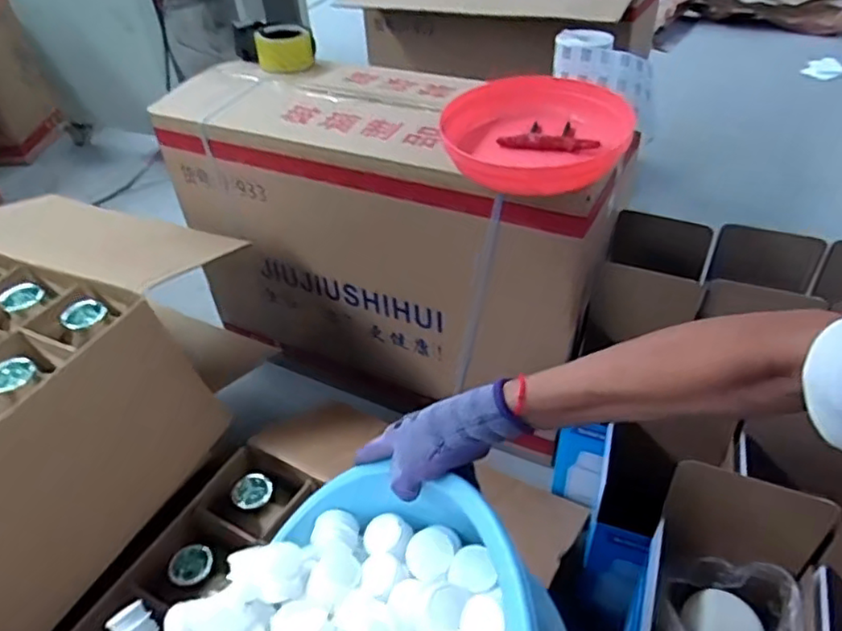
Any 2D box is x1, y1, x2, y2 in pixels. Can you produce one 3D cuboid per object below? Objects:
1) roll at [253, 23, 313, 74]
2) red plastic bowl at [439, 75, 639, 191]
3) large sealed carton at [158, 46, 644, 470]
[{"bbox_3d":[-0.243,-0.476,1.107,0.096,0.057,0.096,-2,40,2],"label":"roll"},{"bbox_3d":[0.139,-0.218,0.769,0.223,0.072,0.223,-2,40,2],"label":"red plastic bowl"},{"bbox_3d":[-0.052,-0.117,1.094,0.725,0.497,0.303,15,43,21],"label":"large sealed carton"}]

